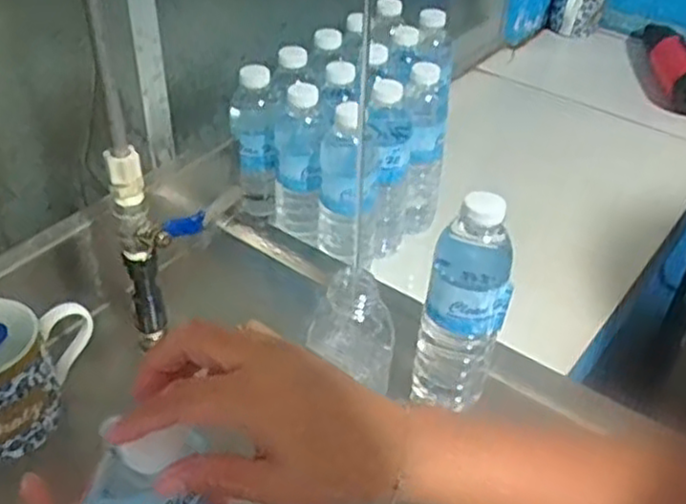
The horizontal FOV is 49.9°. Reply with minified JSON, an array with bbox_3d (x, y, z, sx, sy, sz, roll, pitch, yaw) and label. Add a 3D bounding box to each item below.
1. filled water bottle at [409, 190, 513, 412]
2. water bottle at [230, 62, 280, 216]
[{"bbox_3d":[0.099,0.036,0.589,0.061,0.190,0.070,12,41,12],"label":"filled water bottle"},{"bbox_3d":[-0.095,-0.119,0.804,0.049,0.157,0.070,-5,40,-8],"label":"water bottle"}]

